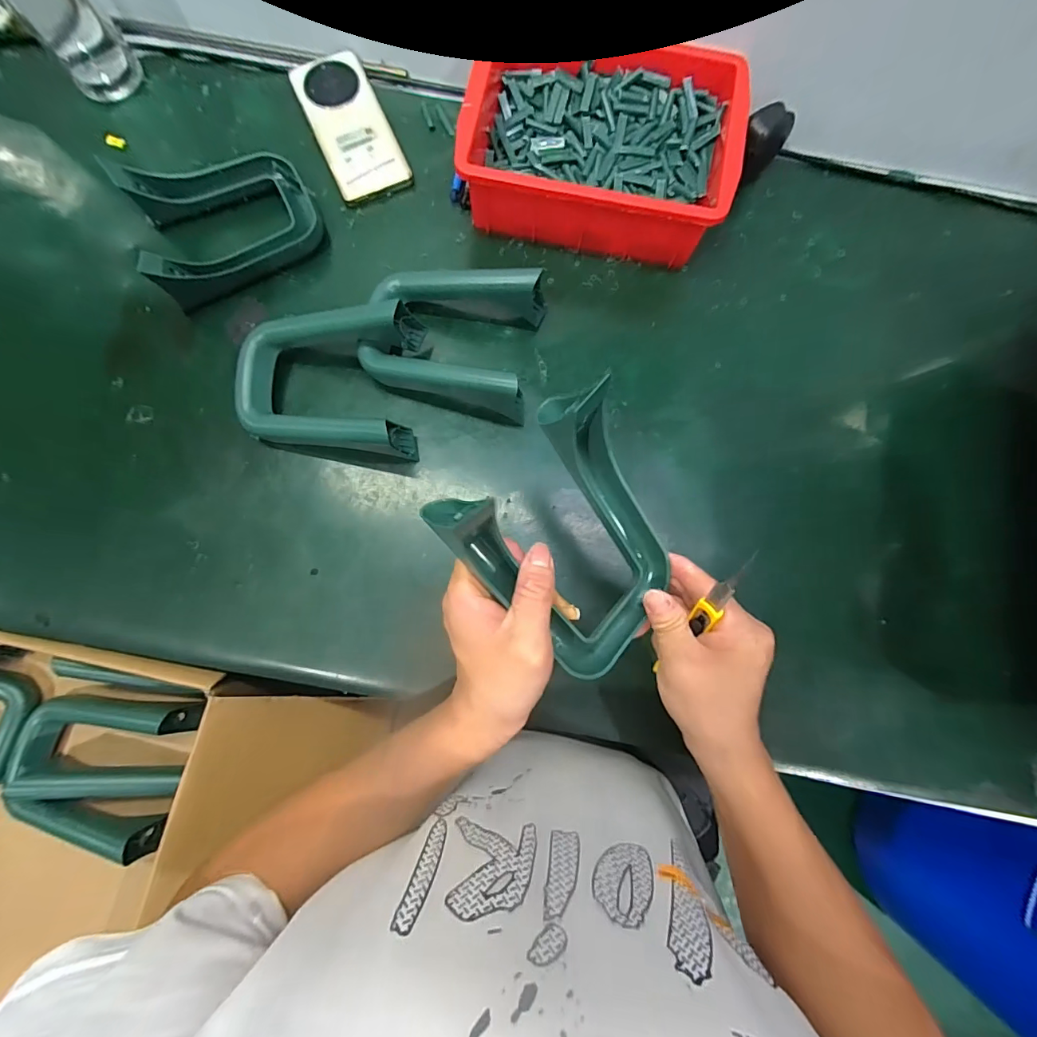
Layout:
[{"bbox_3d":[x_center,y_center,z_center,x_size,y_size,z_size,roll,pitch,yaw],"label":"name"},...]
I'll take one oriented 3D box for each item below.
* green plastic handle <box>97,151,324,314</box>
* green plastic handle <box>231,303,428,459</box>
[{"bbox_3d":[-0.283,-0.294,0.431,0.161,0.048,0.127,-32,82,-6],"label":"green plastic handle"},{"bbox_3d":[-0.171,-0.126,0.406,0.161,0.053,0.136,1,80,-1],"label":"green plastic handle"}]

